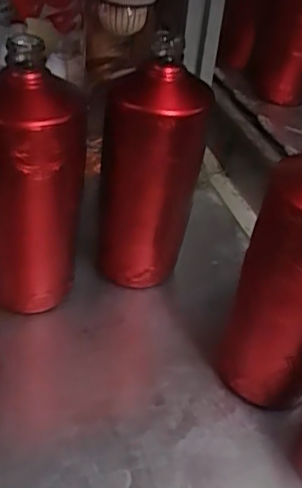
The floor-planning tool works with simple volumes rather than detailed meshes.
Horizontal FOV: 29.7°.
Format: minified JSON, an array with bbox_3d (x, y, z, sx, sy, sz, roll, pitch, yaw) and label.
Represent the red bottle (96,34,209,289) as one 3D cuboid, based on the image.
[{"bbox_3d":[-0.002,-0.060,0.493,0.081,0.203,0.076,3,43,-3],"label":"red bottle"}]

